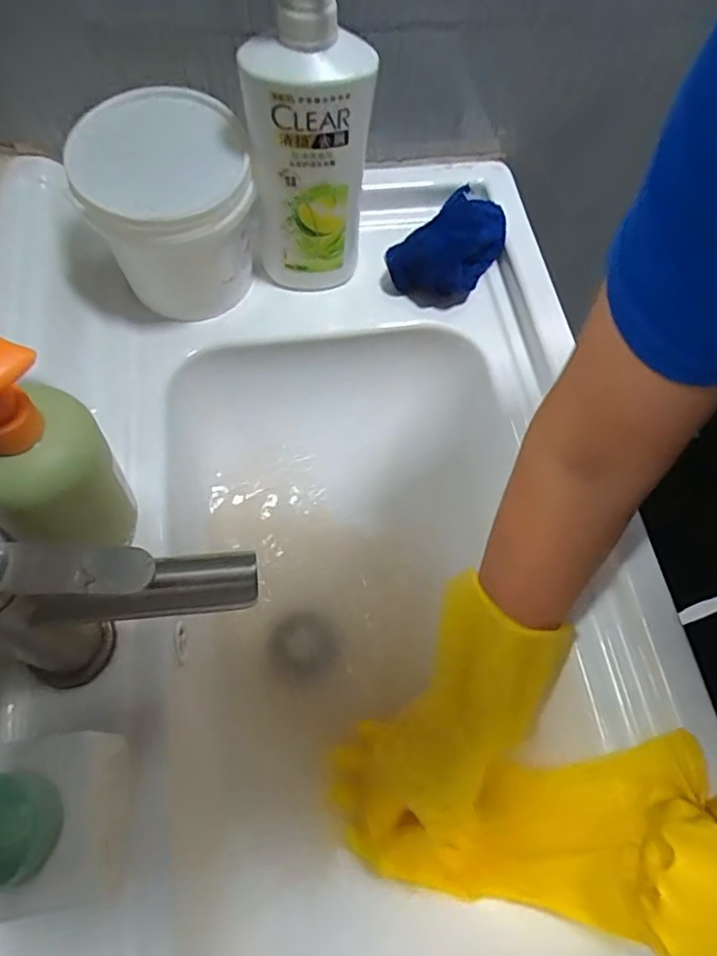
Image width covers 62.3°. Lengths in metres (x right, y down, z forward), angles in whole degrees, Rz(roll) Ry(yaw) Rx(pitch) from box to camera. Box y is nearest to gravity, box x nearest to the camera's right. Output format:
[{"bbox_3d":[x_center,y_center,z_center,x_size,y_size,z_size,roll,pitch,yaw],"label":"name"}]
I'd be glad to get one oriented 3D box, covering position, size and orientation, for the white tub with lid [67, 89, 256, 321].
[{"bbox_3d":[-0.135,-0.197,0.459,0.106,0.131,0.113,1,64,-3],"label":"white tub with lid"}]

